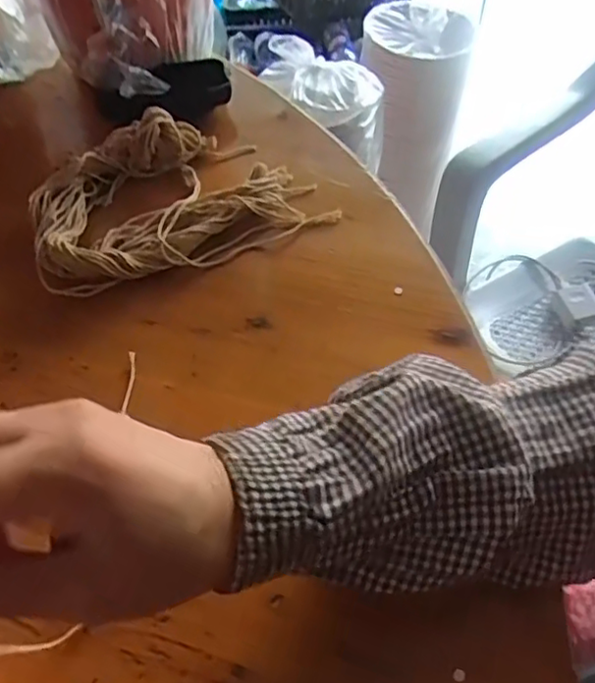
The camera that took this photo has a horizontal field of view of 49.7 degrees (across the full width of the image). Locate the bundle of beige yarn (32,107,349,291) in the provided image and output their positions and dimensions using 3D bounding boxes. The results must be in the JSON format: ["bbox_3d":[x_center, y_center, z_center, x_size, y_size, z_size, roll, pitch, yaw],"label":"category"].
[{"bbox_3d":[-0.087,-0.107,0.454,0.197,0.031,0.134,-16,53,-10],"label":"bundle of beige yarn"}]

